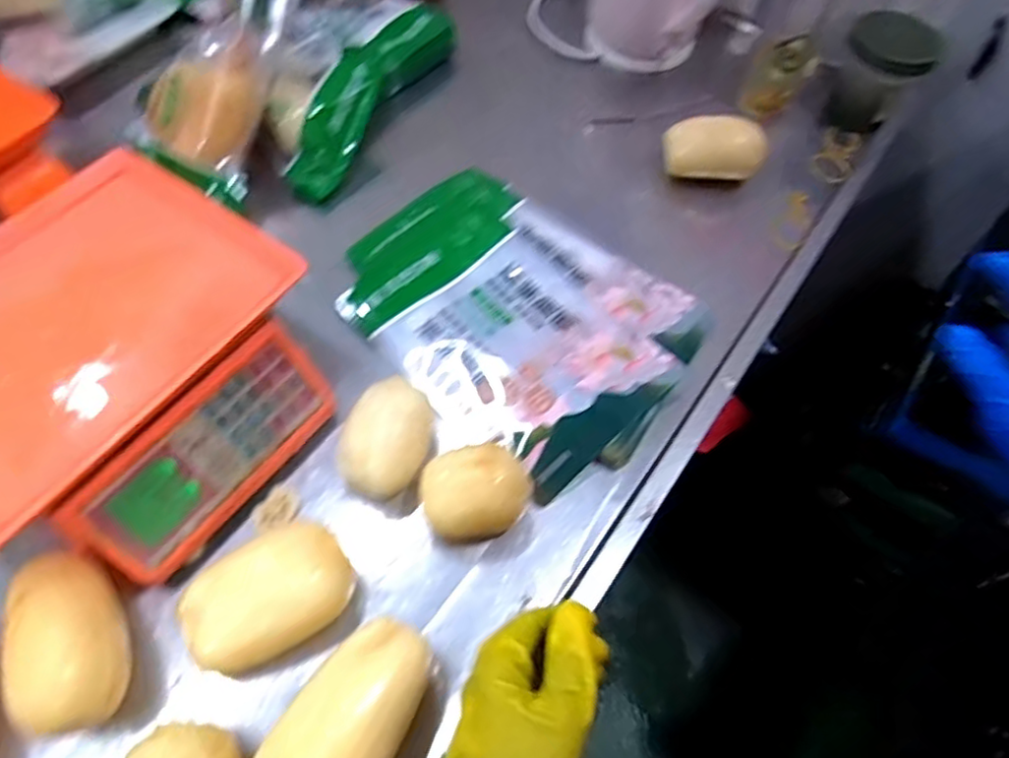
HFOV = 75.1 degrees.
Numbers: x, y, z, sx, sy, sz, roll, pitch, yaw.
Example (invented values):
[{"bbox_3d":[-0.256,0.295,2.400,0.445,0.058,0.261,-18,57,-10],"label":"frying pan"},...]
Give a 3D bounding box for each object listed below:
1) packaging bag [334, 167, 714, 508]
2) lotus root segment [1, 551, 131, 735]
[{"bbox_3d":[0.006,-0.072,0.668,0.352,0.037,0.249,37,63,16],"label":"packaging bag"},{"bbox_3d":[-0.314,0.189,0.476,0.063,0.065,0.123,-22,63,-16],"label":"lotus root segment"}]

